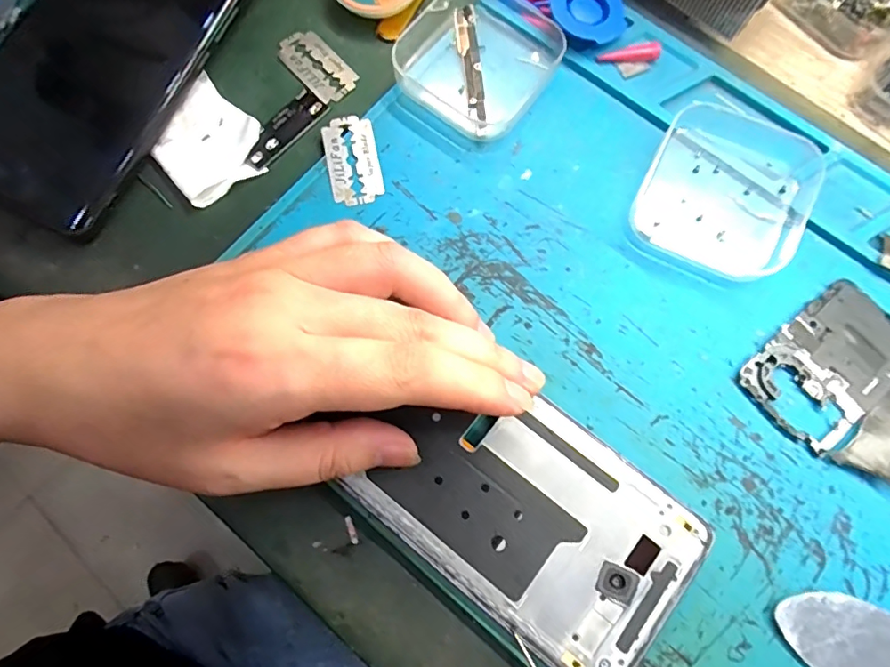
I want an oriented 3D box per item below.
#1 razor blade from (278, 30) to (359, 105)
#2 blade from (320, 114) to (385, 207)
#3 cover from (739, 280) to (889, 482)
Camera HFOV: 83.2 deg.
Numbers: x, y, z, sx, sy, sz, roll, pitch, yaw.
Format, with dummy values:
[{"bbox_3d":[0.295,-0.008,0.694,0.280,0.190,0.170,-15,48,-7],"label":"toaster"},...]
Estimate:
[{"bbox_3d":[-0.059,-0.124,0.232,0.022,0.004,0.040,-43,79,-8],"label":"razor blade"},{"bbox_3d":[-0.041,-0.076,0.219,0.022,0.004,0.040,-12,82,-5],"label":"blade"},{"bbox_3d":[0.166,0.027,0.187,0.063,0.015,0.087,-40,79,-8],"label":"cover"}]

